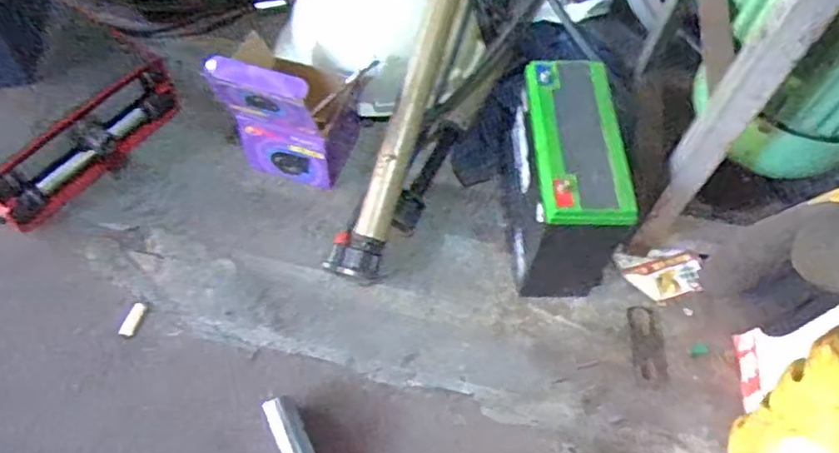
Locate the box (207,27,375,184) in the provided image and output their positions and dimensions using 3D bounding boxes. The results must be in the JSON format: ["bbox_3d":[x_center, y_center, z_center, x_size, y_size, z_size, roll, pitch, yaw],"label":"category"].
[{"bbox_3d":[-0.130,-0.137,0.663,0.118,0.180,0.139,17,60,6],"label":"box"}]

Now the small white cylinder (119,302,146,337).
[{"bbox_3d":[-0.286,0.093,0.628,0.013,0.005,0.036,15,59,5],"label":"small white cylinder"}]

